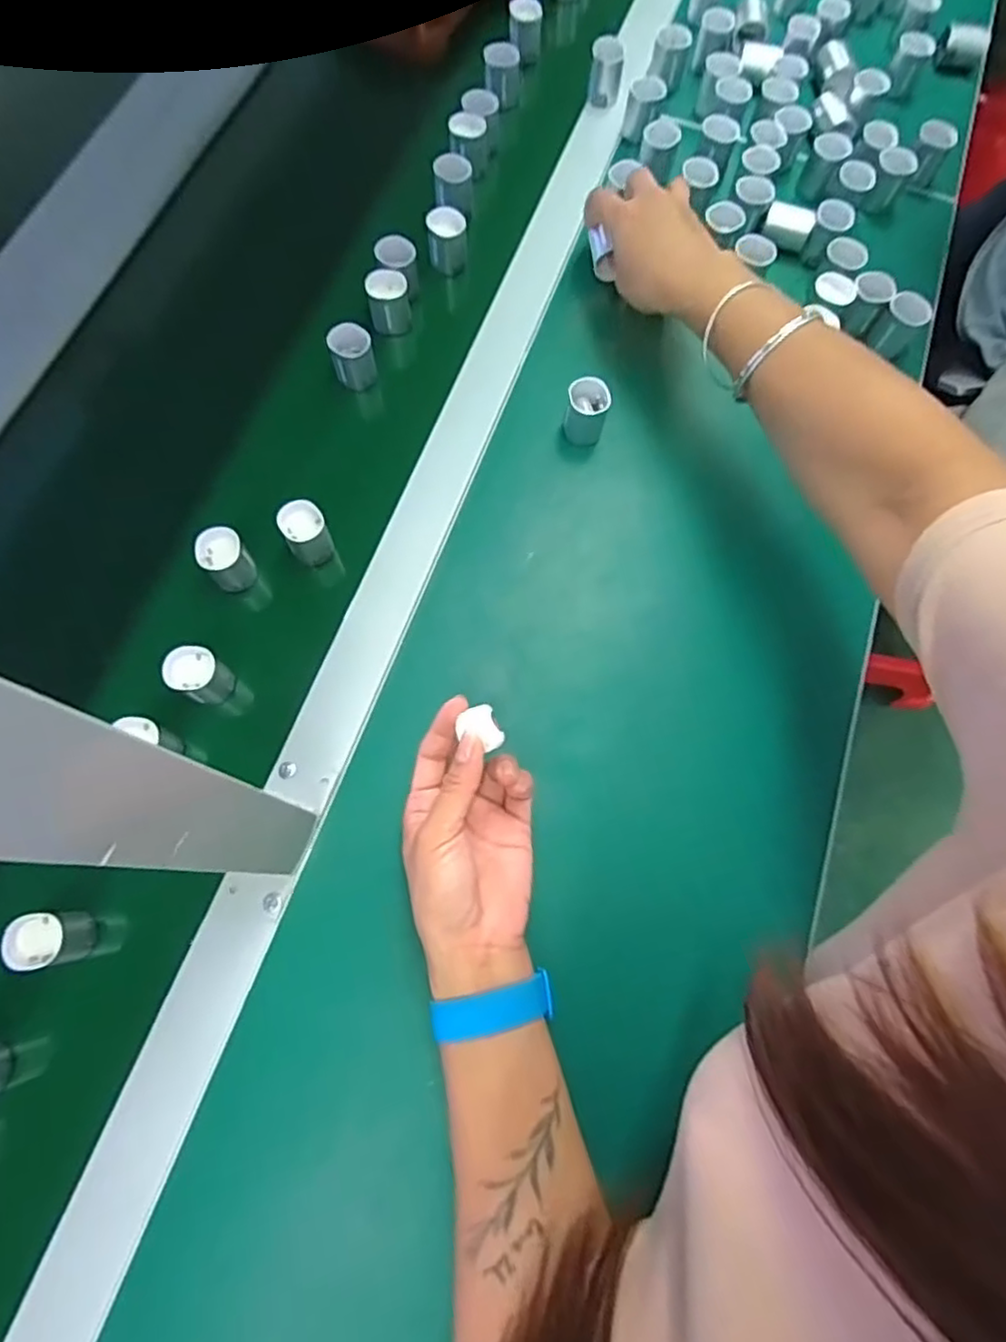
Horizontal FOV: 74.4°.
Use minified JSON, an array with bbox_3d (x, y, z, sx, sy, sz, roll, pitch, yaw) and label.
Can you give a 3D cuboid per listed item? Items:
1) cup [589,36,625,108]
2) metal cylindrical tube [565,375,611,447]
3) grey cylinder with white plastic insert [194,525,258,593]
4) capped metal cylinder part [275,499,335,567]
[{"bbox_3d":[0.091,-0.532,0.593,0.026,0.043,0.033,10,71,-2],"label":"cup"},{"bbox_3d":[0.060,-0.186,0.475,0.029,0.036,0.027,1,72,-4],"label":"metal cylindrical tube"},{"bbox_3d":[-0.184,-0.074,0.440,0.029,0.029,0.034,-28,76,-13],"label":"grey cylinder with white plastic insert"},{"bbox_3d":[-0.132,-0.093,0.447,0.028,0.033,0.031,-23,75,-12],"label":"capped metal cylinder part"}]

